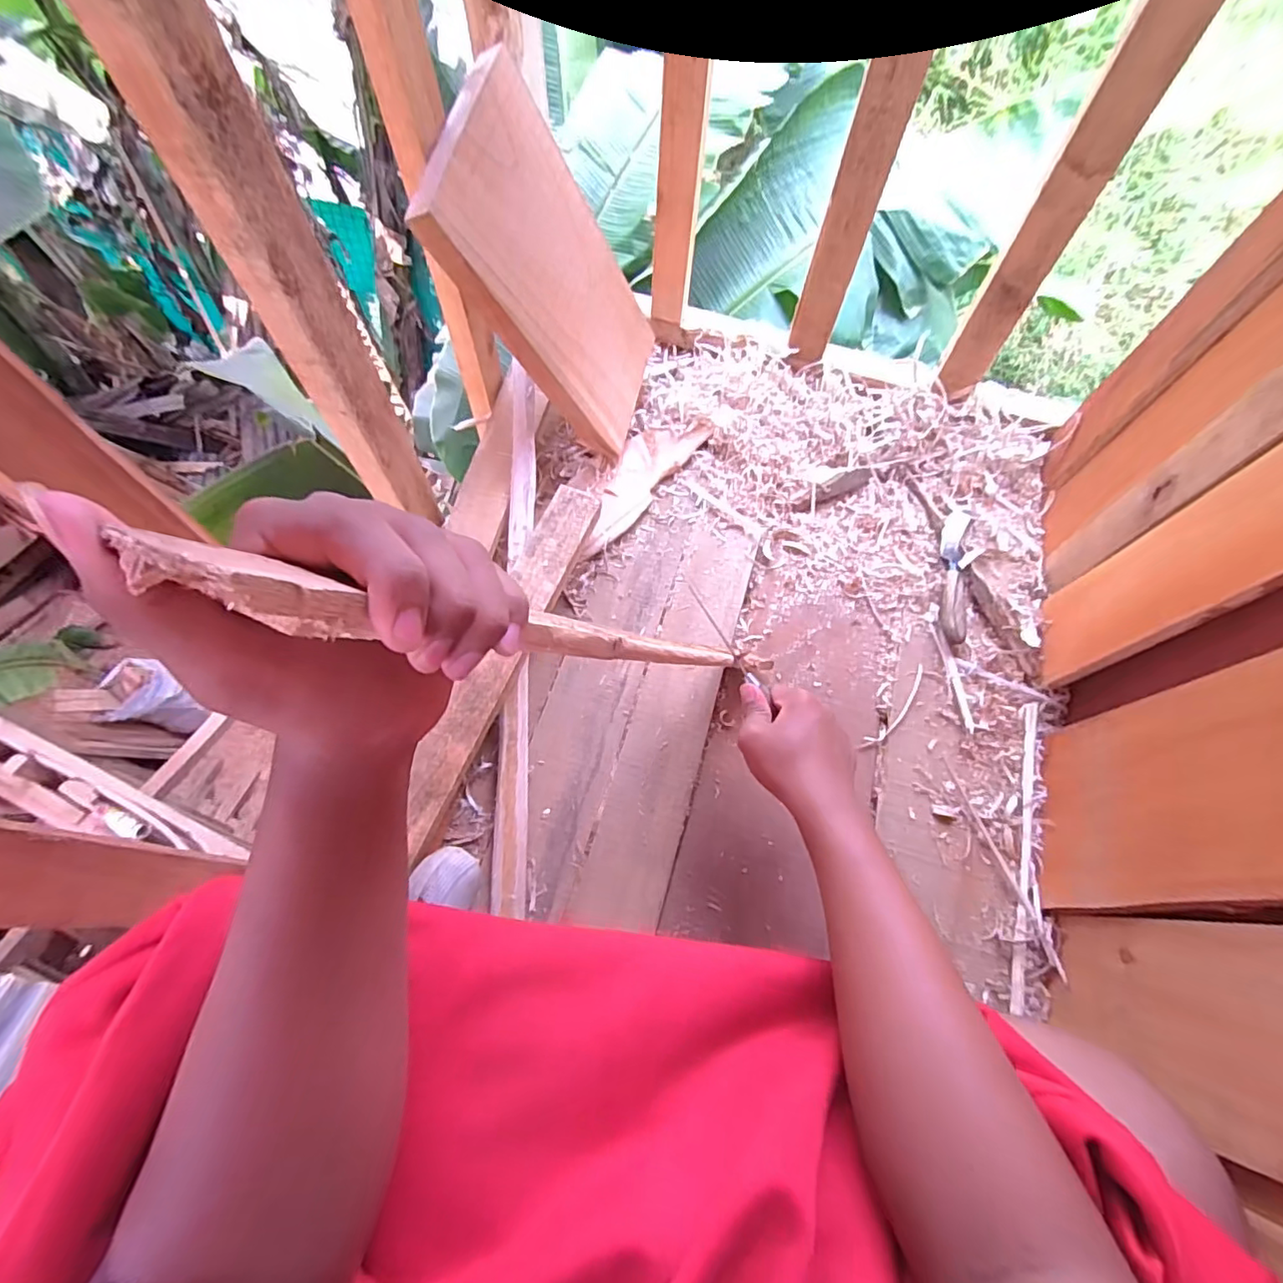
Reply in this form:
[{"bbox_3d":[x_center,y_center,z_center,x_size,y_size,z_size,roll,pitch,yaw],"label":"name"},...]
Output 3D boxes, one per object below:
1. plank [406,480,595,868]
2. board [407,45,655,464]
[{"bbox_3d":[-0.136,0.003,0.563,0.050,0.022,0.392,19,66,8],"label":"plank"},{"bbox_3d":[-0.085,-0.376,0.611,0.025,0.326,0.208,5,72,29],"label":"board"}]

